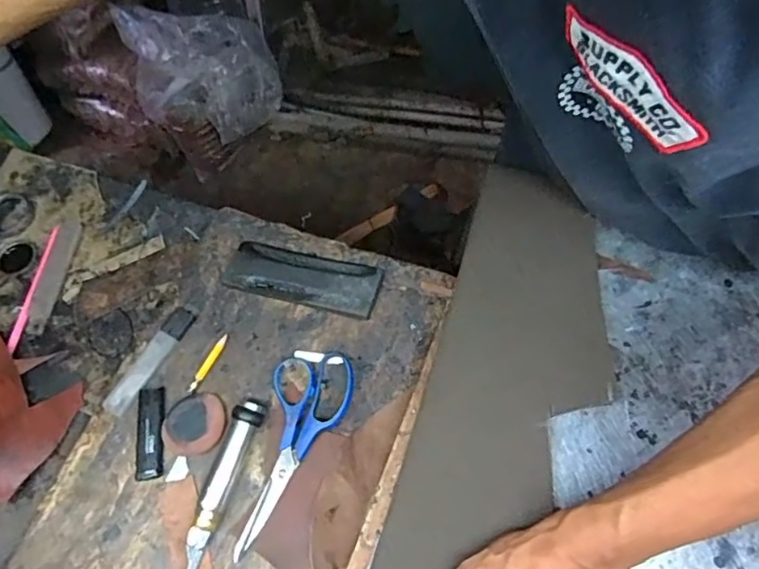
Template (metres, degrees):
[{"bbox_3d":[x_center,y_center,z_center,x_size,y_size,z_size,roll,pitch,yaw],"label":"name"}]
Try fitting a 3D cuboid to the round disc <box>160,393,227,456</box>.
[{"bbox_3d":[-0.163,0.123,0.495,0.055,0.011,0.052,-1,62,2],"label":"round disc"}]

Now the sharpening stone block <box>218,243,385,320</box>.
[{"bbox_3d":[-0.076,-0.008,0.553,0.153,0.024,0.056,13,64,9],"label":"sharpening stone block"}]

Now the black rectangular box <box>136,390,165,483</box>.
[{"bbox_3d":[-0.204,0.131,0.500,0.025,0.008,0.080,-7,62,-1],"label":"black rectangular box"}]

